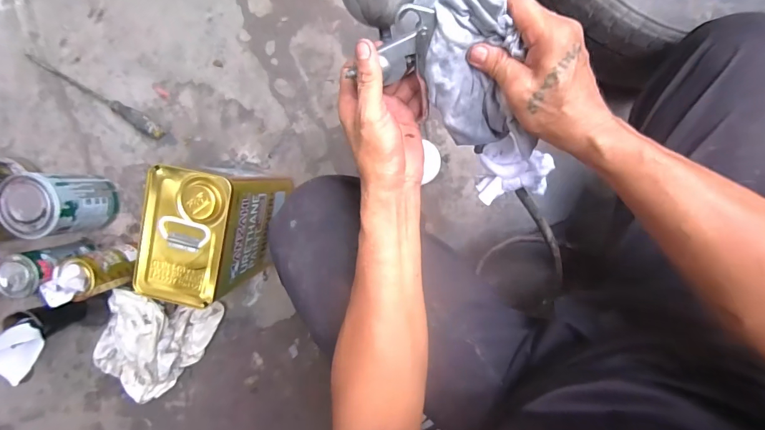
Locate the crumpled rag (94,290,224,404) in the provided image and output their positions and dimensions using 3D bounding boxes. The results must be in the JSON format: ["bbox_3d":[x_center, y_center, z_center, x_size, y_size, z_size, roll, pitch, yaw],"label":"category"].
[{"bbox_3d":[-0.445,0.251,0.731,0.201,0.062,0.246,23,97,0],"label":"crumpled rag"}]

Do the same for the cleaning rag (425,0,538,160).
[{"bbox_3d":[0.089,-0.141,0.329,0.096,0.058,0.169,-5,96,3],"label":"cleaning rag"}]

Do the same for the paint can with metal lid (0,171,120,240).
[{"bbox_3d":[-0.567,-0.021,0.665,0.106,0.140,0.106,-8,96,4],"label":"paint can with metal lid"}]

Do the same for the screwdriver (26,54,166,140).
[{"bbox_3d":[-0.542,-0.218,0.695,0.293,0.033,0.034,27,97,-1],"label":"screwdriver"}]

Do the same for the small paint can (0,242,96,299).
[{"bbox_3d":[-0.598,0.093,0.671,0.080,0.126,0.073,-39,92,8],"label":"small paint can"}]

